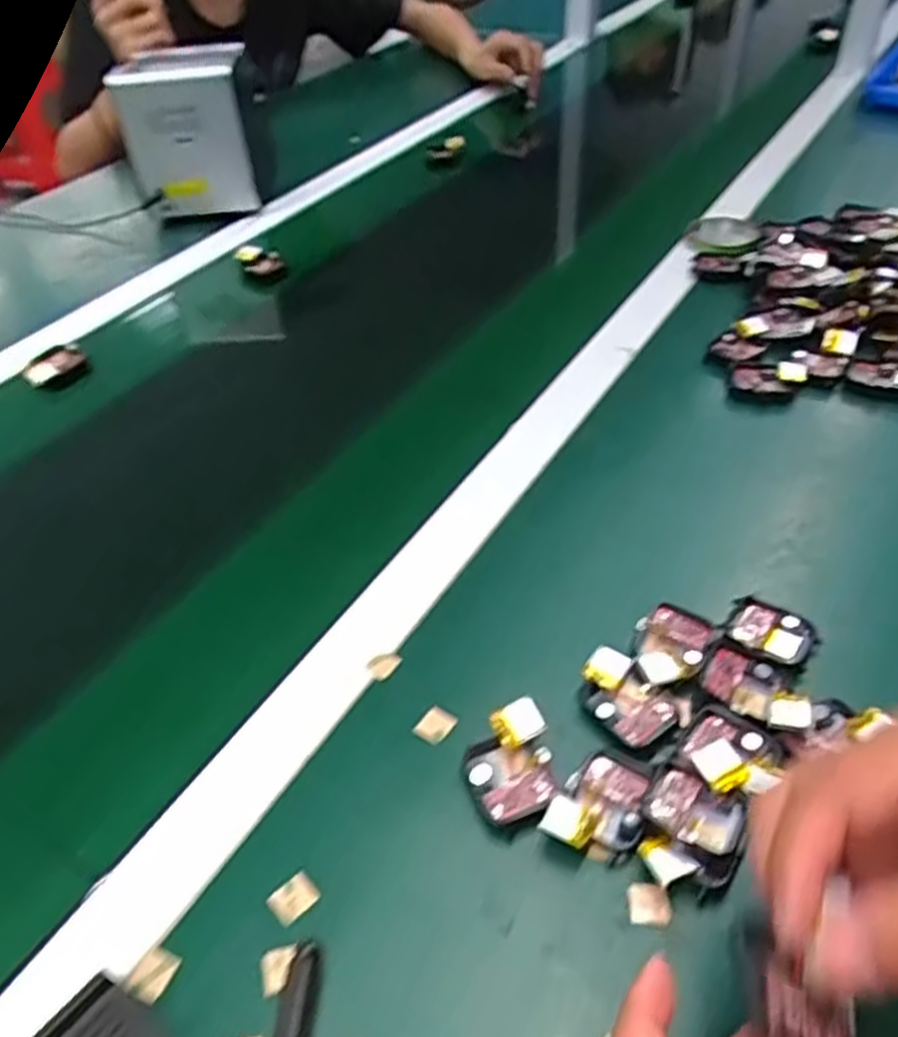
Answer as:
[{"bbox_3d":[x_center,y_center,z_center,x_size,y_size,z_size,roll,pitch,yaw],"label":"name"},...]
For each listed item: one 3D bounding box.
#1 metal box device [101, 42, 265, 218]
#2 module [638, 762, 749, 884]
[{"bbox_3d":[-0.278,-0.415,0.864,0.123,0.155,0.091,-5,43,-1],"label":"metal box device"},{"bbox_3d":[0.107,0.138,0.349,0.043,0.018,0.050,17,47,21],"label":"module"}]

